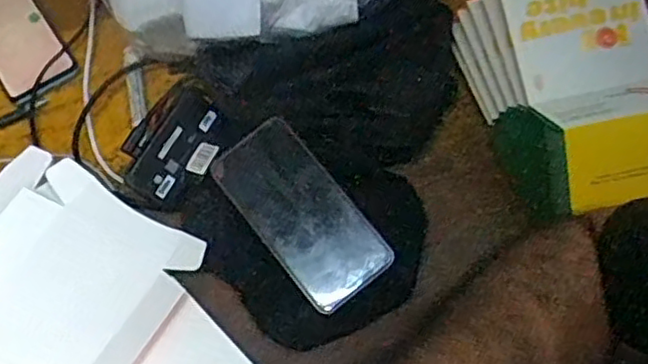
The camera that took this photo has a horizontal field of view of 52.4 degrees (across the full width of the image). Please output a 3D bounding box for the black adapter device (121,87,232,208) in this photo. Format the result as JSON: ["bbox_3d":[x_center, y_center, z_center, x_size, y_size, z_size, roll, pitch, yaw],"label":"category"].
[{"bbox_3d":[-0.131,-0.032,0.578,0.070,0.019,0.098,32,69,-8],"label":"black adapter device"}]

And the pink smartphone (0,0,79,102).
[{"bbox_3d":[-0.324,-0.154,0.691,0.077,0.014,0.171,-34,66,-15],"label":"pink smartphone"}]

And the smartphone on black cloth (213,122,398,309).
[{"bbox_3d":[-0.019,0.026,0.550,0.077,0.005,0.158,-40,80,0],"label":"smartphone on black cloth"}]

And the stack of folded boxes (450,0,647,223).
[{"bbox_3d":[0.203,-0.074,0.547,0.128,0.126,0.220,-10,62,-3],"label":"stack of folded boxes"}]

